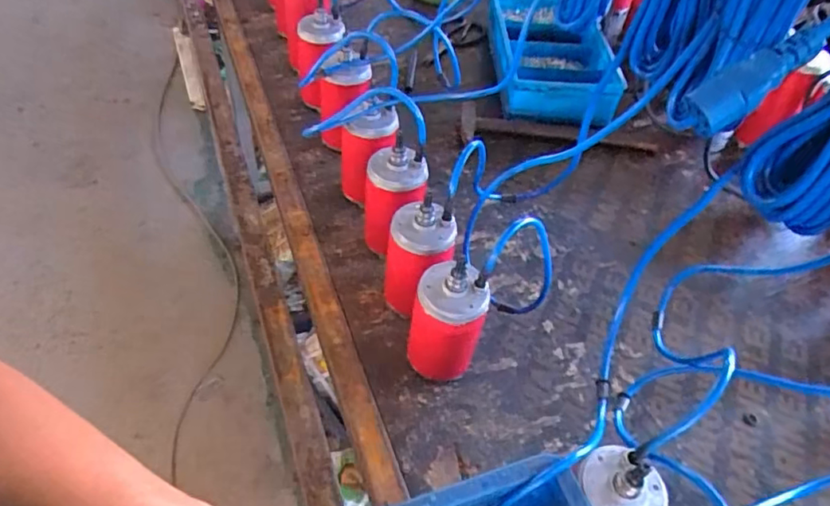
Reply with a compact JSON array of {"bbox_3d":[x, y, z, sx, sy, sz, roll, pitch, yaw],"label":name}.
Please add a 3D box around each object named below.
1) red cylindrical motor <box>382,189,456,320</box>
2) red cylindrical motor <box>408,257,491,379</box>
[{"bbox_3d":[0.005,0.017,0.683,0.075,0.161,0.064,21,51,11],"label":"red cylindrical motor"},{"bbox_3d":[0.036,0.085,0.637,0.075,0.157,0.061,16,51,9],"label":"red cylindrical motor"}]

